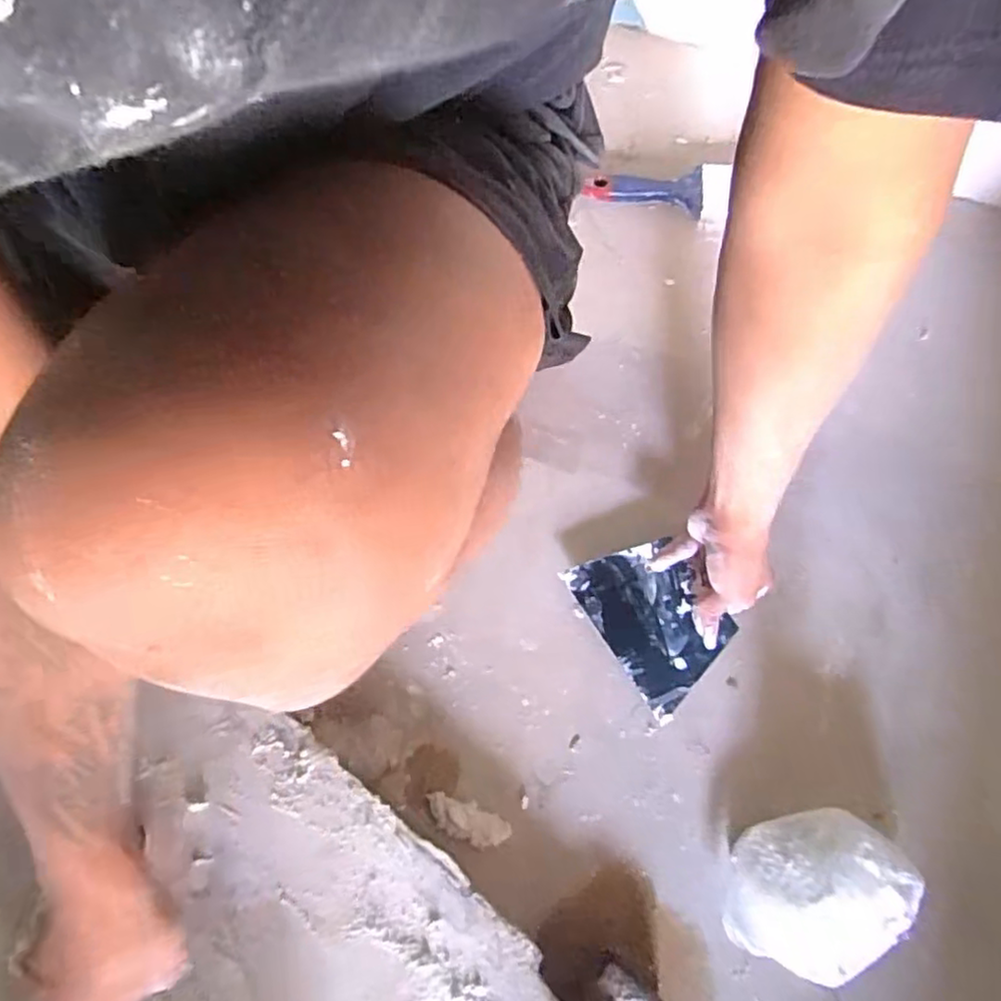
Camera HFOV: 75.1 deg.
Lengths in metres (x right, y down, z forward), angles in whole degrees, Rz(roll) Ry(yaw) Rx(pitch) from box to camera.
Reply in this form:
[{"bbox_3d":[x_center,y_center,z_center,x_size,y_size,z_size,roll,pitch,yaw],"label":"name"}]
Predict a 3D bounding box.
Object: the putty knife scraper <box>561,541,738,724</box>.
[{"bbox_3d":[0.127,0.096,0.537,0.092,0.006,0.134,-33,80,-3],"label":"putty knife scraper"}]

